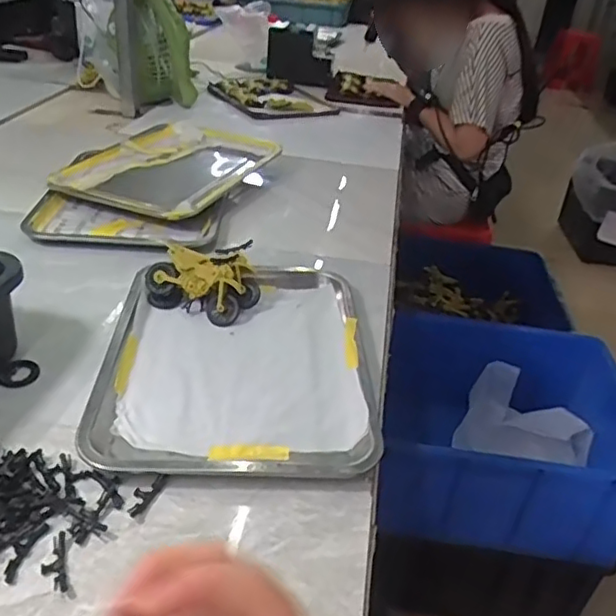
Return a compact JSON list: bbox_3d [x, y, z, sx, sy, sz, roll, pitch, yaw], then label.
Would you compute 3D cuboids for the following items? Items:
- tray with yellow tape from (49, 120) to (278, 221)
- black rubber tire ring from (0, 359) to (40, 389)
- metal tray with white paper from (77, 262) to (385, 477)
[{"bbox_3d":[-0.232,-0.236,1.052,0.279,0.045,0.352,16,33,14],"label":"tray with yellow tape"},{"bbox_3d":[-0.284,0.065,0.617,0.035,0.006,0.040,10,32,5],"label":"black rubber tire ring"},{"bbox_3d":[-0.074,0.050,0.654,0.263,0.028,0.330,4,32,-6],"label":"metal tray with white paper"}]

